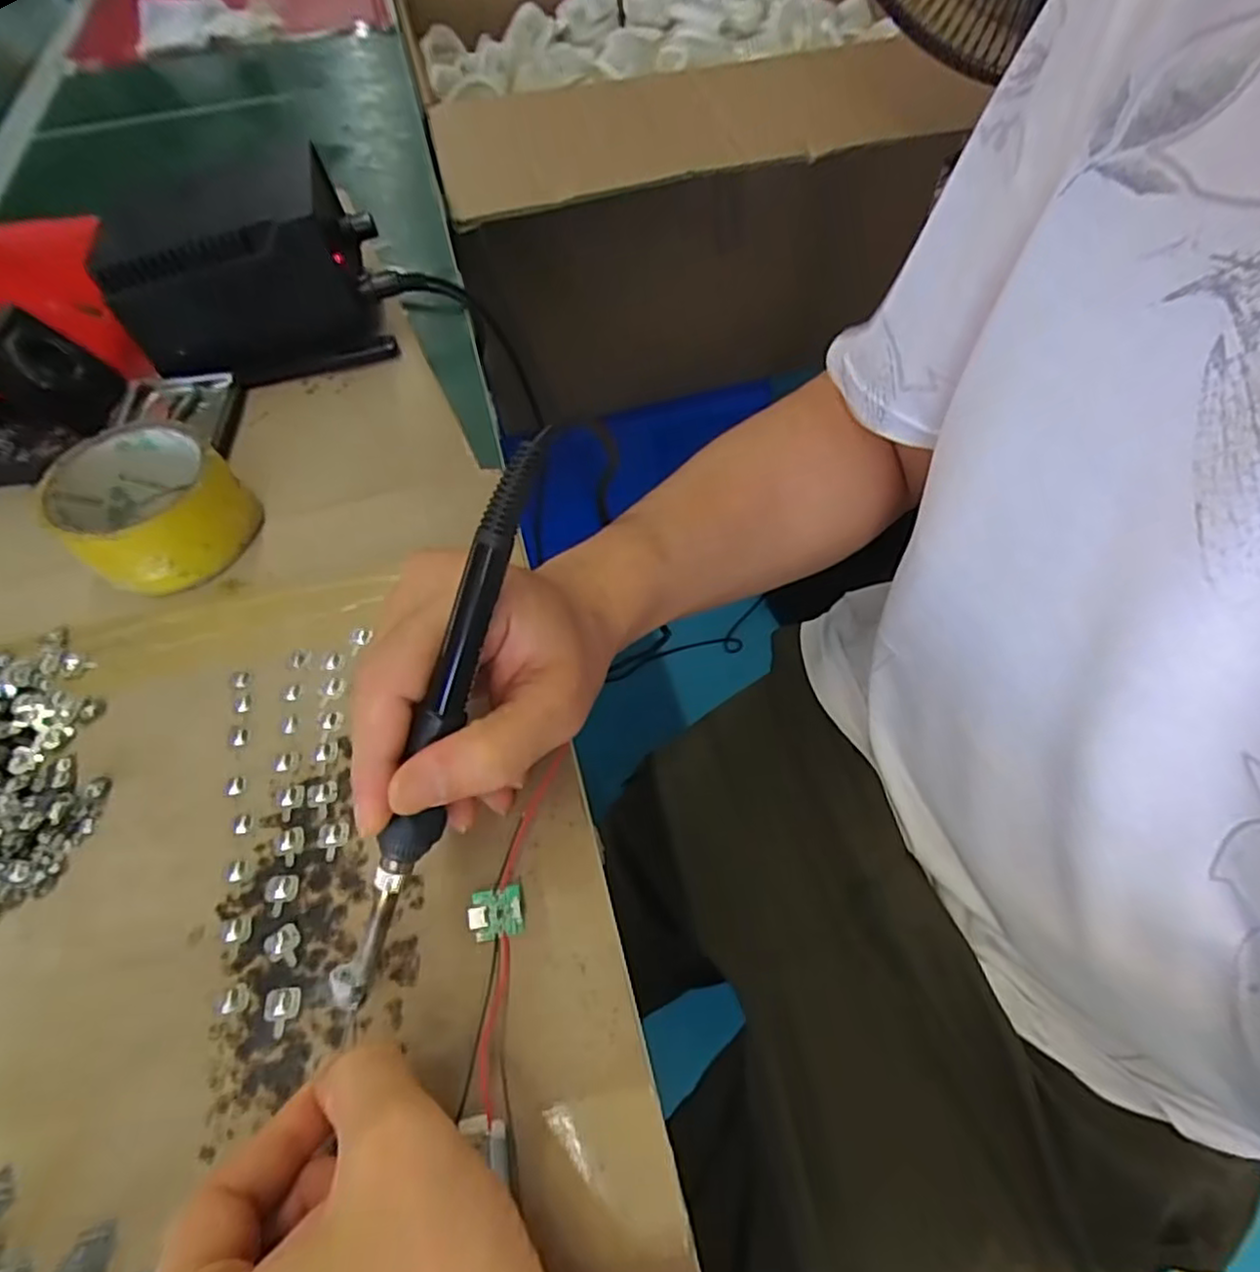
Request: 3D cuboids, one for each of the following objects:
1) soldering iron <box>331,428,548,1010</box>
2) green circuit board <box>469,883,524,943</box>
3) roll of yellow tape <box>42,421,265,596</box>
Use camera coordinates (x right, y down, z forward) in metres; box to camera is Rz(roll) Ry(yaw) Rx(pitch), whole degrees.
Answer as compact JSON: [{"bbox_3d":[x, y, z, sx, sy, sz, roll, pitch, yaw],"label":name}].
[{"bbox_3d":[-0.067,0.038,0.225,0.025,0.017,0.216,22,101,15],"label":"soldering iron"},{"bbox_3d":[-0.052,0.108,0.262,0.020,0.005,0.018,-10,57,-4],"label":"green circuit board"},{"bbox_3d":[-0.254,-0.068,0.357,0.084,0.045,0.081,-1,57,1],"label":"roll of yellow tape"}]

